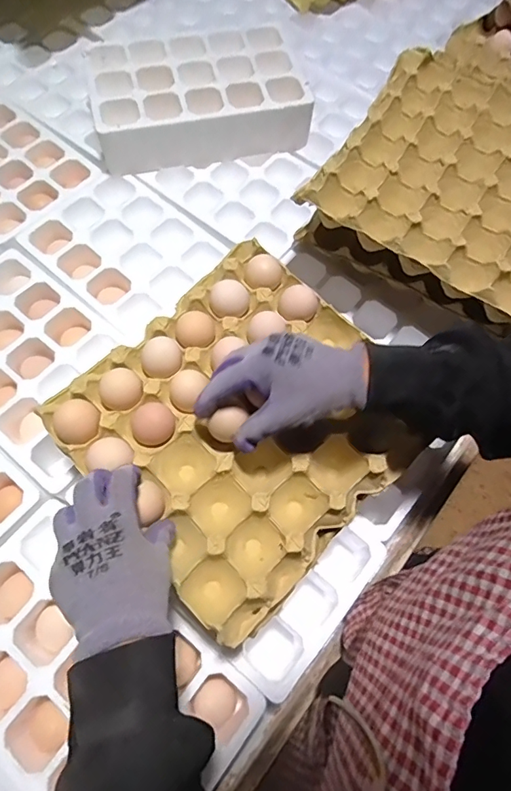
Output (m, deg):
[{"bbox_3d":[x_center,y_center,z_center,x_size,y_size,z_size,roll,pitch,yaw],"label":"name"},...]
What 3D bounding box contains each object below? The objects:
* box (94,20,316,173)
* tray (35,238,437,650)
[{"bbox_3d":[-0.082,-0.433,0.673,0.297,0.079,0.190,-12,68,-7],"label":"box"},{"bbox_3d":[-0.014,0.024,0.453,0.298,0.064,0.282,-40,72,-17],"label":"tray"}]

